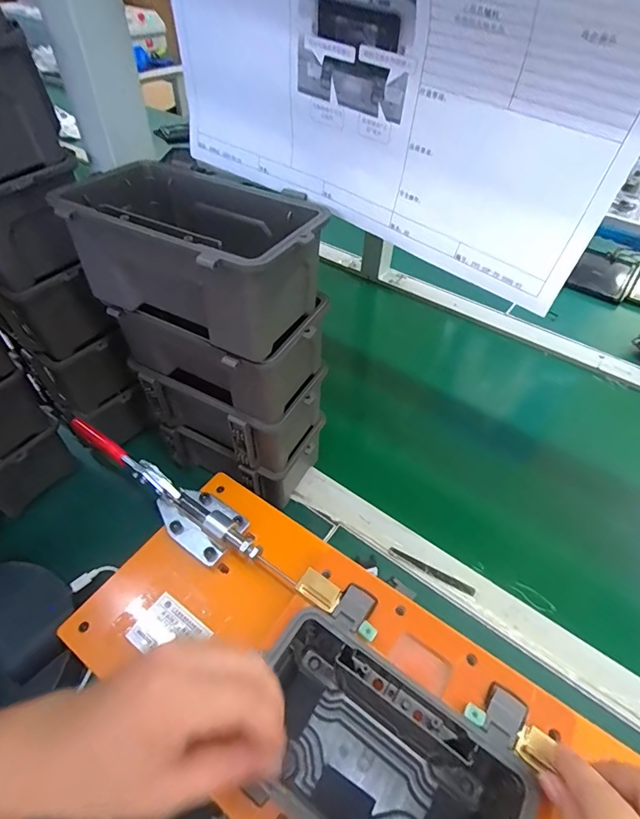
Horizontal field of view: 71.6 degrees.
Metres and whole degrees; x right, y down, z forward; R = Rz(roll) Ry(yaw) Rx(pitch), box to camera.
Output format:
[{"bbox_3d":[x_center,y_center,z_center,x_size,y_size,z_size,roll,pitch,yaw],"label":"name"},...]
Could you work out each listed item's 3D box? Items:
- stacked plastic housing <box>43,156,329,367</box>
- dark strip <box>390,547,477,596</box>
[{"bbox_3d":[-0.088,-0.115,0.329,0.177,0.080,0.112,23,52,18],"label":"stacked plastic housing"},{"bbox_3d":[0.116,0.166,0.458,0.090,0.004,0.009,25,52,19],"label":"dark strip"}]

